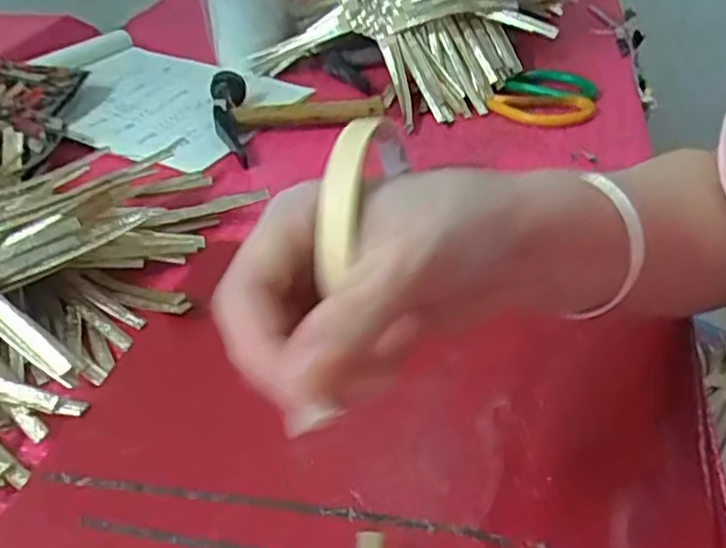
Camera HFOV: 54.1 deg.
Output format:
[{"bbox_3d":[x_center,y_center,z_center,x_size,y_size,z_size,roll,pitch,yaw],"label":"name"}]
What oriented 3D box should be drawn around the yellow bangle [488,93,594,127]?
[{"bbox_3d":[0.160,-0.147,0.641,0.092,0.012,0.044,9,39,15],"label":"yellow bangle"}]

